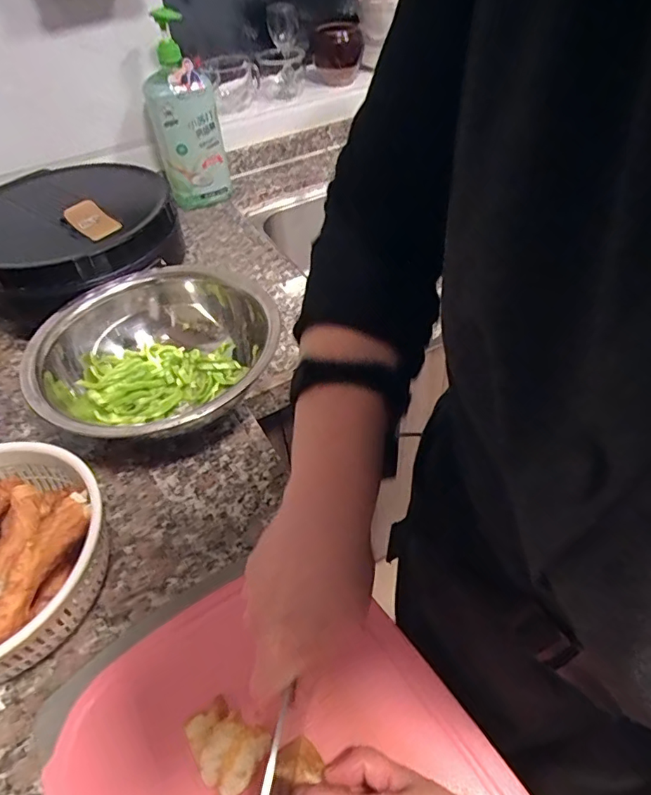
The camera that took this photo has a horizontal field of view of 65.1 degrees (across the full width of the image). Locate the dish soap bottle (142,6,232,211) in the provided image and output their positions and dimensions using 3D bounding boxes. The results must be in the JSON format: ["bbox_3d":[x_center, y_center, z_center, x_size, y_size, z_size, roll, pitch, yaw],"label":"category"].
[{"bbox_3d":[-0.244,-0.484,0.883,0.114,0.274,0.088,-14,48,-9],"label":"dish soap bottle"}]

